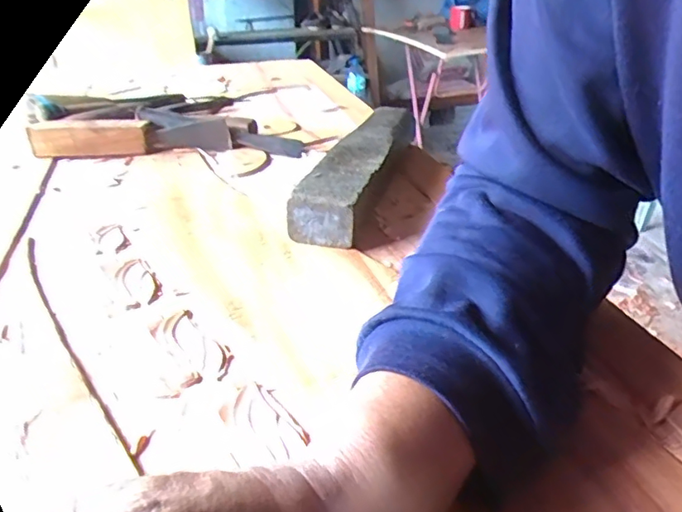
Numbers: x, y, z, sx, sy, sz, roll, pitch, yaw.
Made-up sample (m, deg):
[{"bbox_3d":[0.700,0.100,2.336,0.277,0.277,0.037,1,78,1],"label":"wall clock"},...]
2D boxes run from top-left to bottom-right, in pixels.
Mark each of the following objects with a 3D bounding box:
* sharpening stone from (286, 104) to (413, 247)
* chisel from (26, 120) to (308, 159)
[{"bbox_3d":[0.024,-0.087,0.539,0.051,0.046,0.260,9,31,17],"label":"sharpening stone"},{"bbox_3d":[-0.194,-0.136,0.632,0.297,0.041,0.050,-4,30,-6],"label":"chisel"}]

